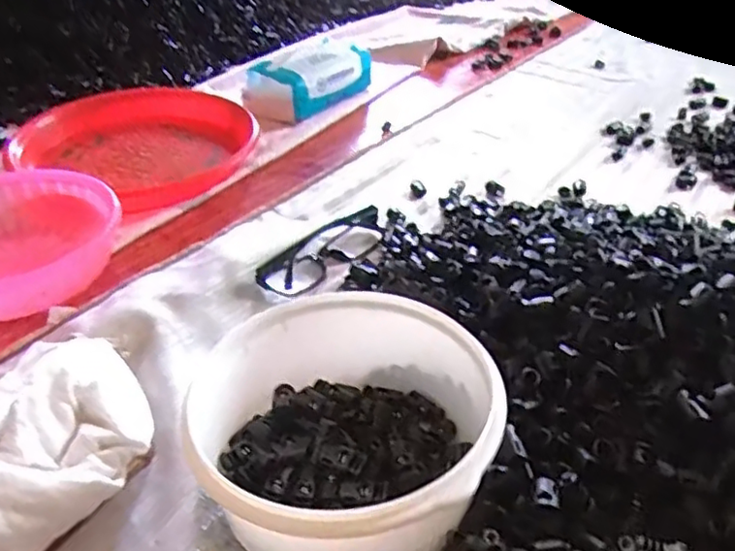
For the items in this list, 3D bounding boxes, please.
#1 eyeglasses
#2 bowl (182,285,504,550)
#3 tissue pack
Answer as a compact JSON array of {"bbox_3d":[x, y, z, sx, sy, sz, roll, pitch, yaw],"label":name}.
[{"bbox_3d":[-0.032,-0.027,0.553,0.046,0.026,0.143,27,45,31],"label":"eyeglasses"},{"bbox_3d":[-0.009,0.085,0.361,0.161,0.090,0.150,0,37,0],"label":"bowl"},{"bbox_3d":[-0.071,-0.258,0.835,0.088,0.059,0.192,27,45,31],"label":"tissue pack"}]

